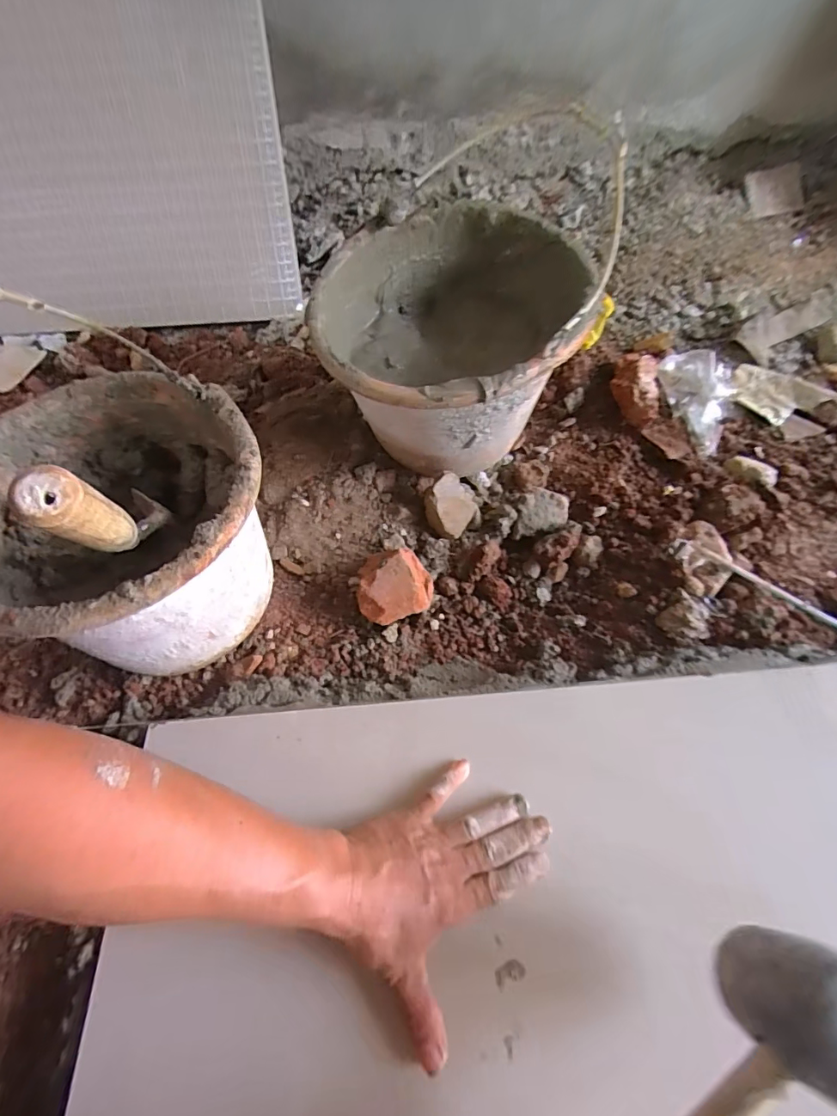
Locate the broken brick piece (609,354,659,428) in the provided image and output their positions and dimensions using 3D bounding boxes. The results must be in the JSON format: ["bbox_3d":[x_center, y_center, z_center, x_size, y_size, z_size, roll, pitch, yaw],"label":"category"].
[{"bbox_3d":[0.284,-0.222,0.647,0.058,0.054,0.106,13,59,11],"label":"broken brick piece"}]

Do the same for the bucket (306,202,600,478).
[{"bbox_3d":[0.038,-0.215,0.537,0.278,0.190,0.242,-27,60,-14],"label":"bucket"}]

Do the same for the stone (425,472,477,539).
[{"bbox_3d":[0.035,-0.059,0.570,0.052,0.045,0.056,-1,58,2],"label":"stone"}]

